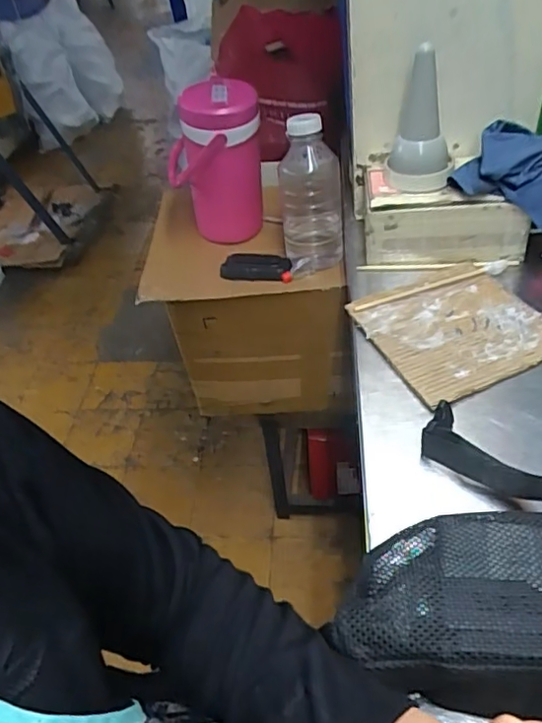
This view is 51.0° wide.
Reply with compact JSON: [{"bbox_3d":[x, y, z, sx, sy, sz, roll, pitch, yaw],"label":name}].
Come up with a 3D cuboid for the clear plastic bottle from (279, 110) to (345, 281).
[{"bbox_3d":[0.061,-0.234,0.834,0.091,0.209,0.093,-7,43,2],"label":"clear plastic bottle"}]

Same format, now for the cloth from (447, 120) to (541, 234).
[{"bbox_3d":[0.279,-0.217,0.664,0.126,0.082,0.085,10,47,19],"label":"cloth"}]

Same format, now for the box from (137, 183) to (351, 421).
[{"bbox_3d":[-0.030,-0.102,1.045,0.311,0.304,0.289,-4,44,6],"label":"box"}]

